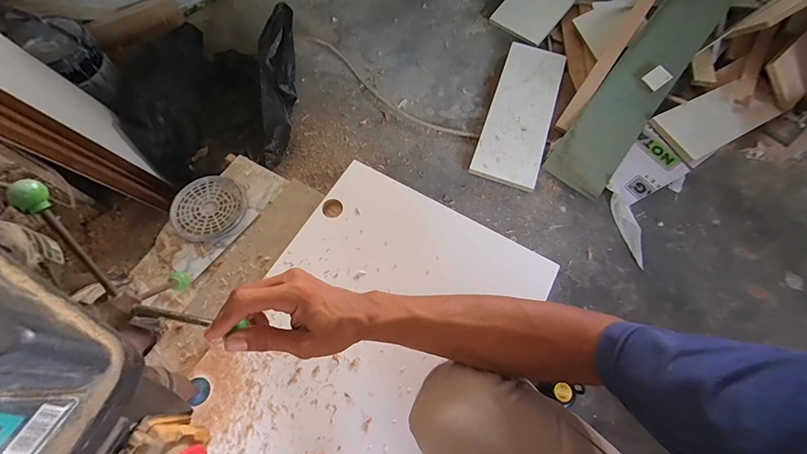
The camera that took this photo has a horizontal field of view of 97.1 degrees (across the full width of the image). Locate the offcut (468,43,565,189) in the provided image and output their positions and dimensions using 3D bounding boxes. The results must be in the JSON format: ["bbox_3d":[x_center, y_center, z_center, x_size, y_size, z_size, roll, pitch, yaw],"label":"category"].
[{"bbox_3d":[0.330,-0.328,0.995,0.169,0.028,0.489,19,70,5],"label":"offcut"}]

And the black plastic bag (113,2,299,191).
[{"bbox_3d":[-0.452,-0.330,0.879,0.338,0.177,0.427,-1,66,-3],"label":"black plastic bag"}]

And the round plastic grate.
[{"bbox_3d":[-0.332,-0.034,0.607,0.119,0.011,0.120,-1,66,1],"label":"round plastic grate"}]

